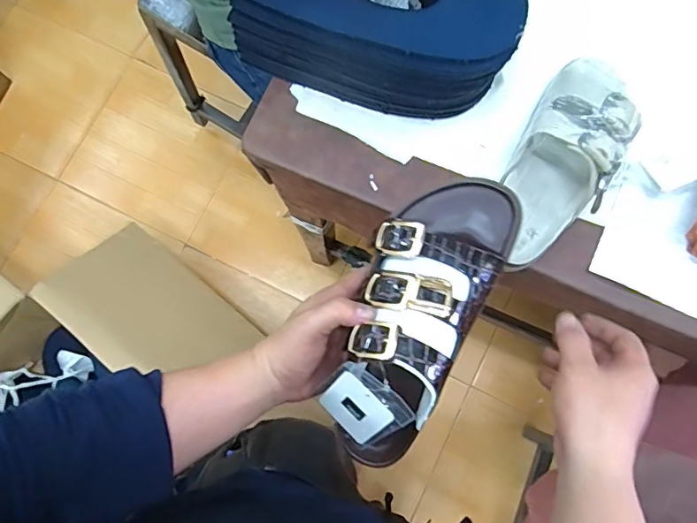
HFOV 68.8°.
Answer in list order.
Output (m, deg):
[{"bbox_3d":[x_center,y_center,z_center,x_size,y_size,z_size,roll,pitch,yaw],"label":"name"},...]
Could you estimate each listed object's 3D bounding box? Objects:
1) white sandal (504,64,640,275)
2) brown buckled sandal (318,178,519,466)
[{"bbox_3d":[0.215,-0.105,0.507,0.096,0.089,0.231,33,82,7],"label":"white sandal"},{"bbox_3d":[0.048,0.044,0.393,0.097,0.072,0.237,25,88,6],"label":"brown buckled sandal"}]

